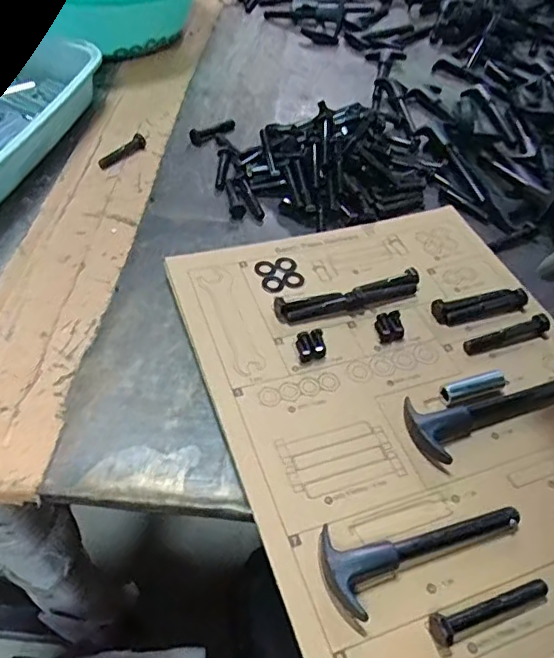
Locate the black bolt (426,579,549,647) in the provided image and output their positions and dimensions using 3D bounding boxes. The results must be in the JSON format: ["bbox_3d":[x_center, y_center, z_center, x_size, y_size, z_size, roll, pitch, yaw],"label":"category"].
[{"bbox_3d":[0.123,0.160,0.319,0.077,0.015,0.015,-12,50,-12],"label":"black bolt"}]

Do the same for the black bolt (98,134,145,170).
[{"bbox_3d":[-0.167,-0.195,0.611,0.012,0.013,0.063,32,55,24],"label":"black bolt"}]

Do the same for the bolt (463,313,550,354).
[{"bbox_3d":[0.189,0.005,0.459,0.078,0.015,0.016,-12,50,-12],"label":"bolt"}]

